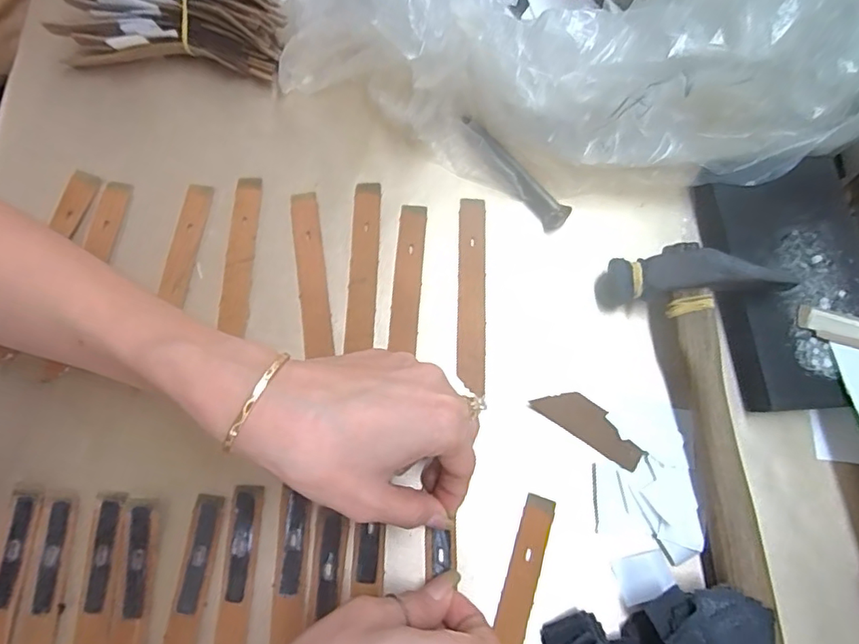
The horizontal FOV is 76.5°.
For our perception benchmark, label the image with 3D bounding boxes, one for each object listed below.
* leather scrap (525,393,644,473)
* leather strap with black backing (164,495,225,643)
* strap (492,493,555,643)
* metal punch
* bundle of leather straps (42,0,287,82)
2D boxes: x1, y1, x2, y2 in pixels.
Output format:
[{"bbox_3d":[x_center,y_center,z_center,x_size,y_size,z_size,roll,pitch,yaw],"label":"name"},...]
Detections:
[{"bbox_3d":[0.090,0.057,0.308,0.064,0.005,0.023,32,75,8],"label":"leather scrap"},{"bbox_3d":[-0.122,0.146,0.274,0.016,0.004,0.109,7,73,0],"label":"leather strap with black backing"},{"bbox_3d":[0.043,0.152,0.280,0.016,0.004,0.121,17,73,3],"label":"strap"},{"bbox_3d":[0.051,-0.096,0.347,0.016,0.012,0.094,-41,79,-13],"label":"metal punch"},{"bbox_3d":[-0.167,-0.200,0.352,0.136,0.021,0.067,2,109,-8],"label":"bundle of leather straps"}]

